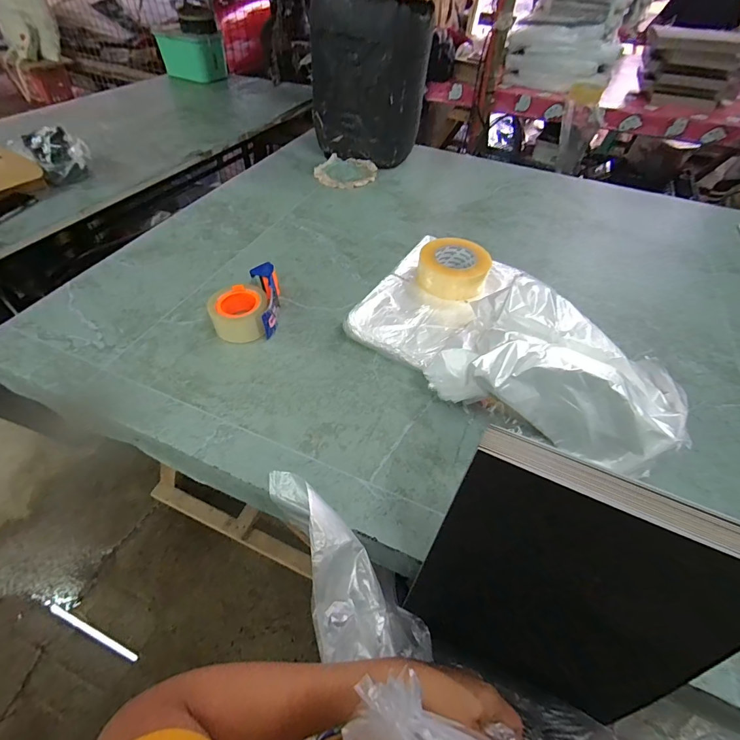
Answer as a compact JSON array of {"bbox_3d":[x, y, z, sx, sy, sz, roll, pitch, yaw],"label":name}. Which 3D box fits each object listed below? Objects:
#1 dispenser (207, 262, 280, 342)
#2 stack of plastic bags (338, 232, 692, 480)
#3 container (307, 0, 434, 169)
[{"bbox_3d":[-0.219,-0.115,0.667,0.110,0.059,0.145,-4,51,-5],"label":"dispenser"},{"bbox_3d":[0.216,-0.062,0.587,0.497,0.139,0.285,36,58,24],"label":"stack of plastic bags"},{"bbox_3d":[-0.007,-0.793,1.047,0.283,0.353,0.183,29,56,20],"label":"container"}]

